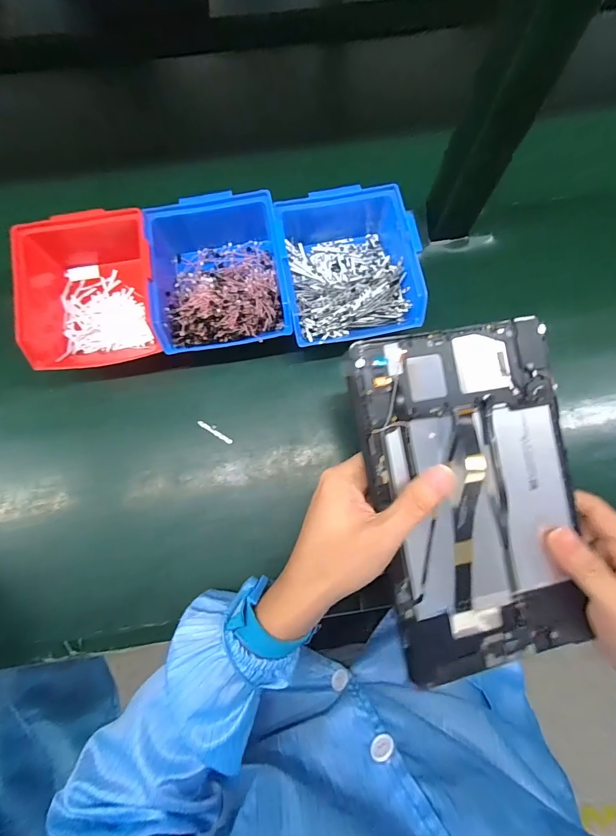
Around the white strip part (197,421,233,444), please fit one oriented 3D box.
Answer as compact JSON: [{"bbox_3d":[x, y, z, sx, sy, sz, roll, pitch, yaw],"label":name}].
[{"bbox_3d":[-0.090,0.013,0.370,0.039,0.004,0.008,33,79,6],"label":"white strip part"}]

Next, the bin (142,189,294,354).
[{"bbox_3d":[-0.086,-0.147,0.367,0.120,0.059,0.165,-9,76,-2],"label":"bin"}]

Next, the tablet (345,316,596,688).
[{"bbox_3d":[0.122,0.054,0.271,0.152,0.013,0.238,-10,88,-9],"label":"tablet"}]

